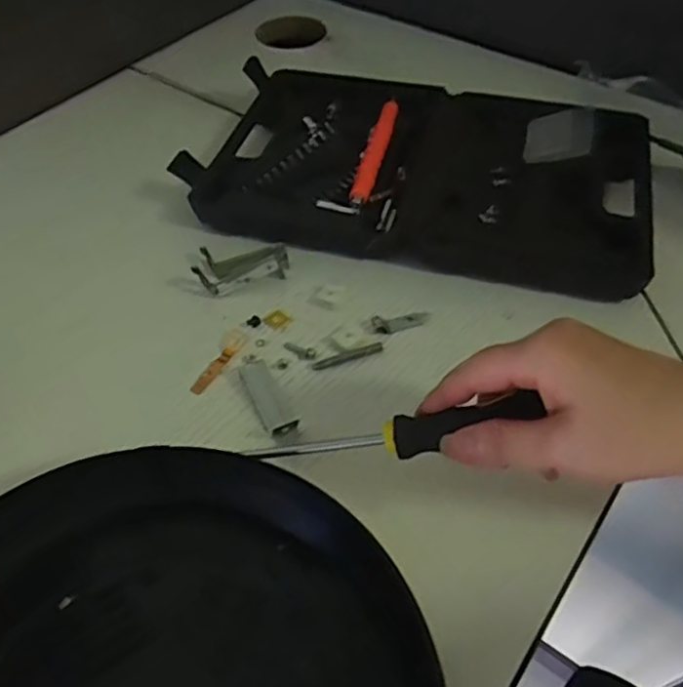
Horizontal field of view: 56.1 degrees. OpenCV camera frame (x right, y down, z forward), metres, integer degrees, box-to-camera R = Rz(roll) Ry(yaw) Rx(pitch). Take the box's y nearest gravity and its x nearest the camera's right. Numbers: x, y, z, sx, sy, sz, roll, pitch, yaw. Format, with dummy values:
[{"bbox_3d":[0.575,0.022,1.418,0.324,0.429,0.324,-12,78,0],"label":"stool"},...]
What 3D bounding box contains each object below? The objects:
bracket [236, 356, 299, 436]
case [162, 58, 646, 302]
[{"bbox_3d":[-0.046,0.032,0.396,0.019,0.010,0.060,-22,53,-17],"label":"bracket"},{"bbox_3d":[0.065,-0.147,0.516,0.342,0.032,0.214,13,51,12],"label":"case"}]

